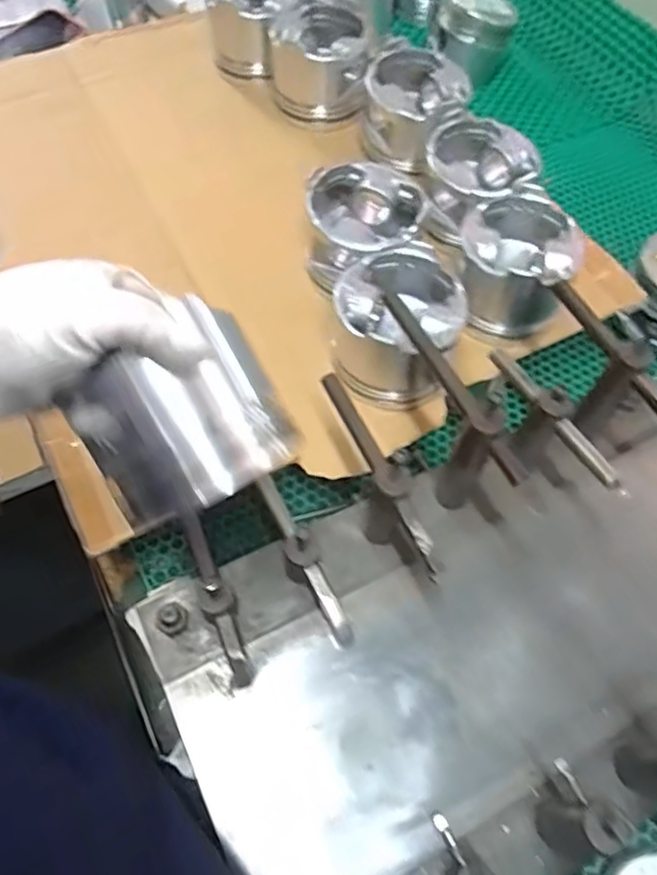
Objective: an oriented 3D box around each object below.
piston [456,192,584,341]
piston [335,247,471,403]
[{"bbox_3d":[0.160,-0.152,0.547,0.099,0.066,0.100,16,62,6],"label":"piston"},{"bbox_3d":[0.054,-0.091,0.515,0.102,0.075,0.106,12,62,4],"label":"piston"}]

